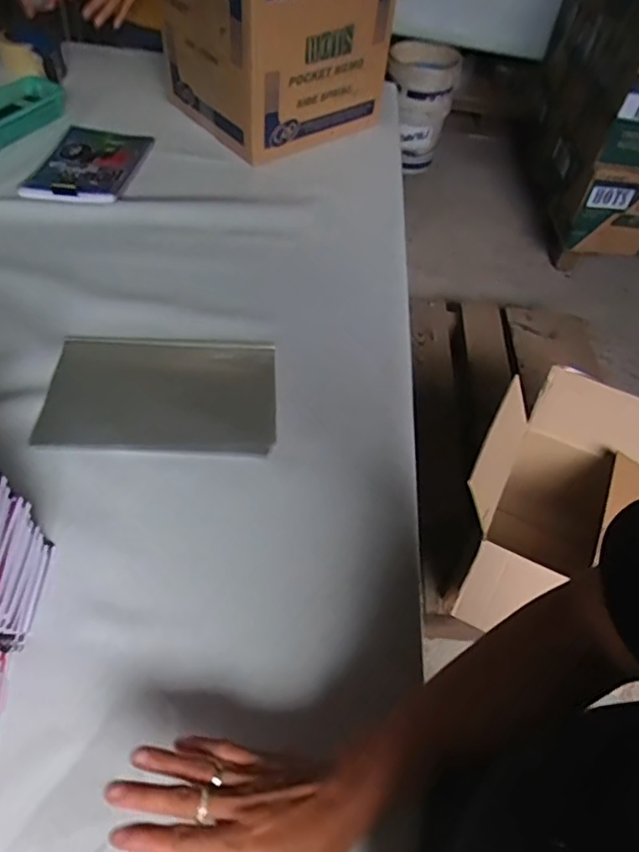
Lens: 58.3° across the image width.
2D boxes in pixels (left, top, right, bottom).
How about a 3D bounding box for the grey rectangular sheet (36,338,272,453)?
[{"bbox_3d":[-0.180,-0.041,0.670,0.255,0.009,0.164,3,53,-3],"label":"grey rectangular sheet"}]

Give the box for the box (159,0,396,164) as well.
[{"bbox_3d":[-0.064,-0.694,1.001,0.331,0.268,0.311,-31,61,-25],"label":"box"}]

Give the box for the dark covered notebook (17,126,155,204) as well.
[{"bbox_3d":[-0.385,-0.434,0.957,0.152,0.018,0.247,8,48,-1],"label":"dark covered notebook"}]

